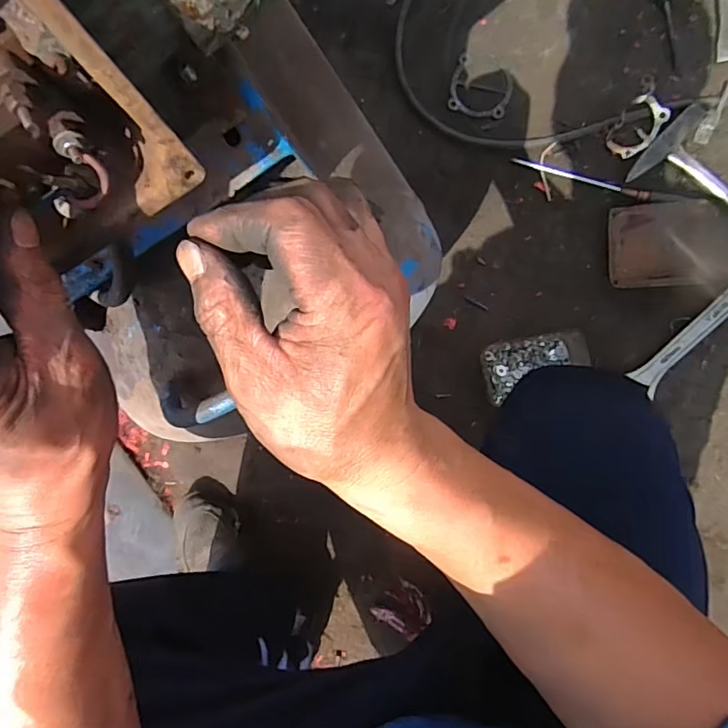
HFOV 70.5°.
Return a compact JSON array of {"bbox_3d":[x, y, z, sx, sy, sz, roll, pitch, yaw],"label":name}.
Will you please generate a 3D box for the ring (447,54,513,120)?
[{"bbox_3d":[0.161,-0.378,0.711,0.083,0.005,0.077,0,91,8],"label":"ring"}]

